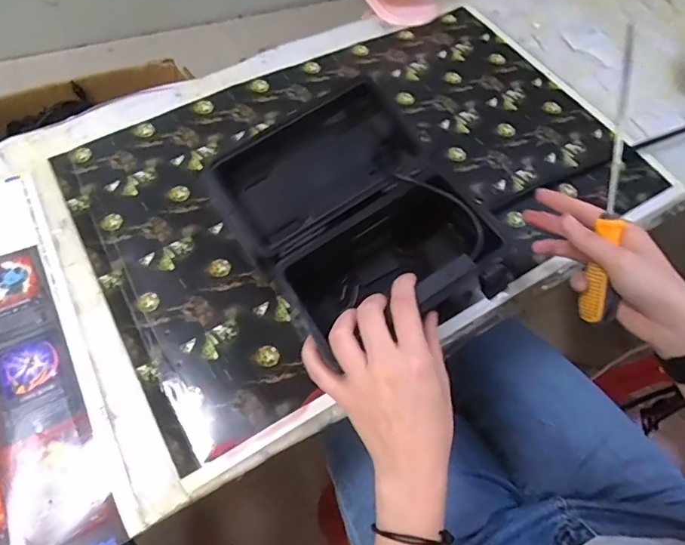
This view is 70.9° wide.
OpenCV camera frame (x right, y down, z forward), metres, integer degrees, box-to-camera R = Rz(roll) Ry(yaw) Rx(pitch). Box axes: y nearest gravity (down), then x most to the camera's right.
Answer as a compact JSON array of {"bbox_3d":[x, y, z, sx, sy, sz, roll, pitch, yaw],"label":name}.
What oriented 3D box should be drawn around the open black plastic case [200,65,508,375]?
[{"bbox_3d":[0.016,-0.033,0.429,0.177,0.093,0.227,-28,65,-18],"label":"open black plastic case"}]

